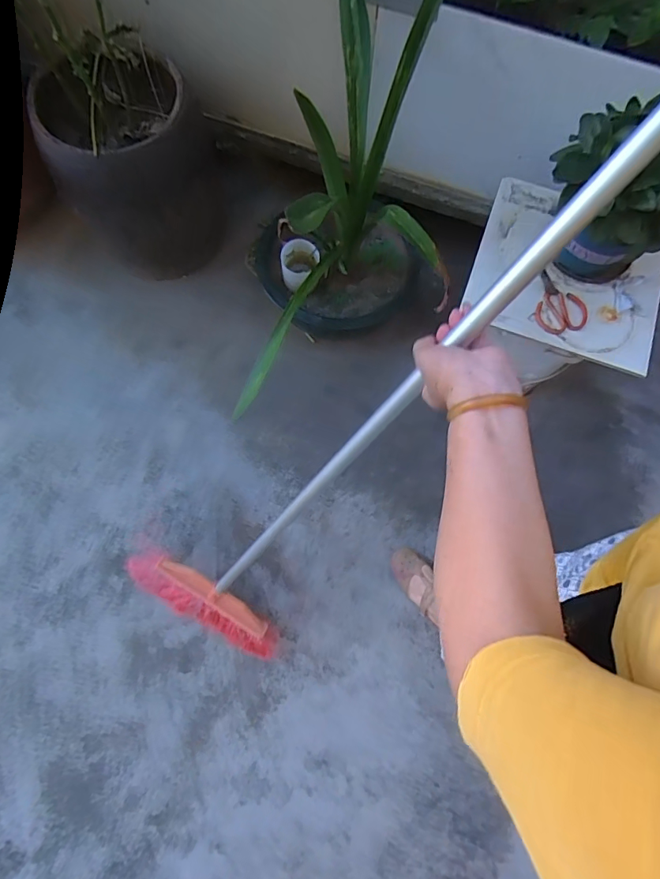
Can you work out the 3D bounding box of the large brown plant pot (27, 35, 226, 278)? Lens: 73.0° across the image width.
[{"bbox_3d":[-0.523,-0.727,1.196,0.404,0.480,0.395,0,74,-1],"label":"large brown plant pot"}]

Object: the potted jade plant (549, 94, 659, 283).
[{"bbox_3d":[0.546,-0.469,0.875,0.251,0.280,0.236,0,74,-1],"label":"potted jade plant"}]

